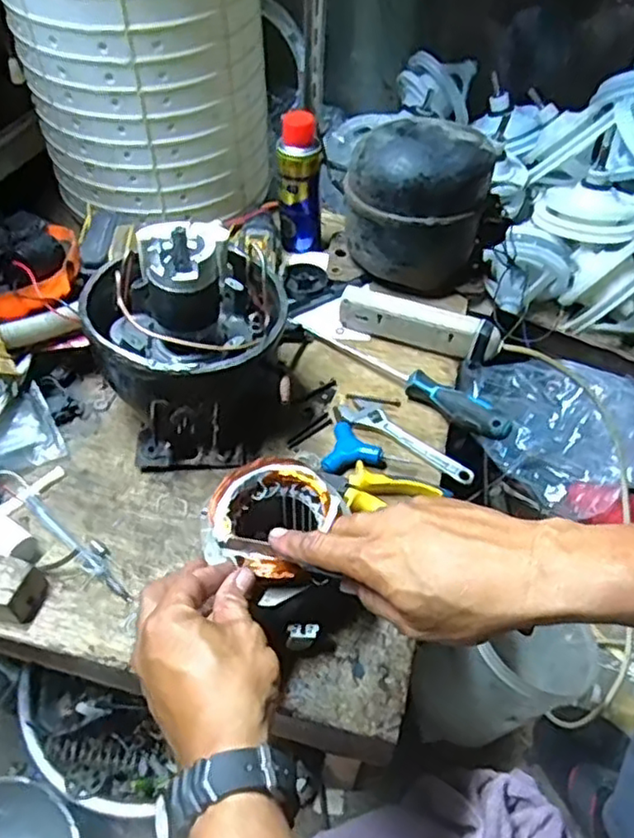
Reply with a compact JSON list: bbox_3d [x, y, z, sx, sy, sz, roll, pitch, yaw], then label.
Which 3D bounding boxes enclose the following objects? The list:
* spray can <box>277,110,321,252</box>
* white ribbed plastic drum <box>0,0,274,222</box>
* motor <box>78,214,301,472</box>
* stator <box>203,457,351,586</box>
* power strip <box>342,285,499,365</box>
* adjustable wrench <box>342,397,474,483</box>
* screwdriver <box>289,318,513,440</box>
[{"bbox_3d":[-0.020,-0.274,0.771,0.050,0.163,0.043,2,49,0],"label":"spray can"},{"bbox_3d":[-0.191,-0.410,0.740,0.225,0.312,0.208,23,52,17],"label":"white ribbed plastic drum"},{"bbox_3d":[-0.110,-0.075,0.598,0.178,0.178,0.168,-19,52,-18],"label":"motor"},{"bbox_3d":[-0.033,0.076,0.482,0.092,0.051,0.092,17,50,12],"label":"stator"},{"bbox_3d":[0.110,-0.104,0.706,0.173,0.050,0.028,19,51,14],"label":"power strip"},{"bbox_3d":[0.087,0.020,0.636,0.145,0.006,0.029,31,54,23],"label":"adjustable wrench"},{"bbox_3d":[0.083,-0.055,0.677,0.265,0.032,0.031,36,56,26],"label":"screwdriver"}]

